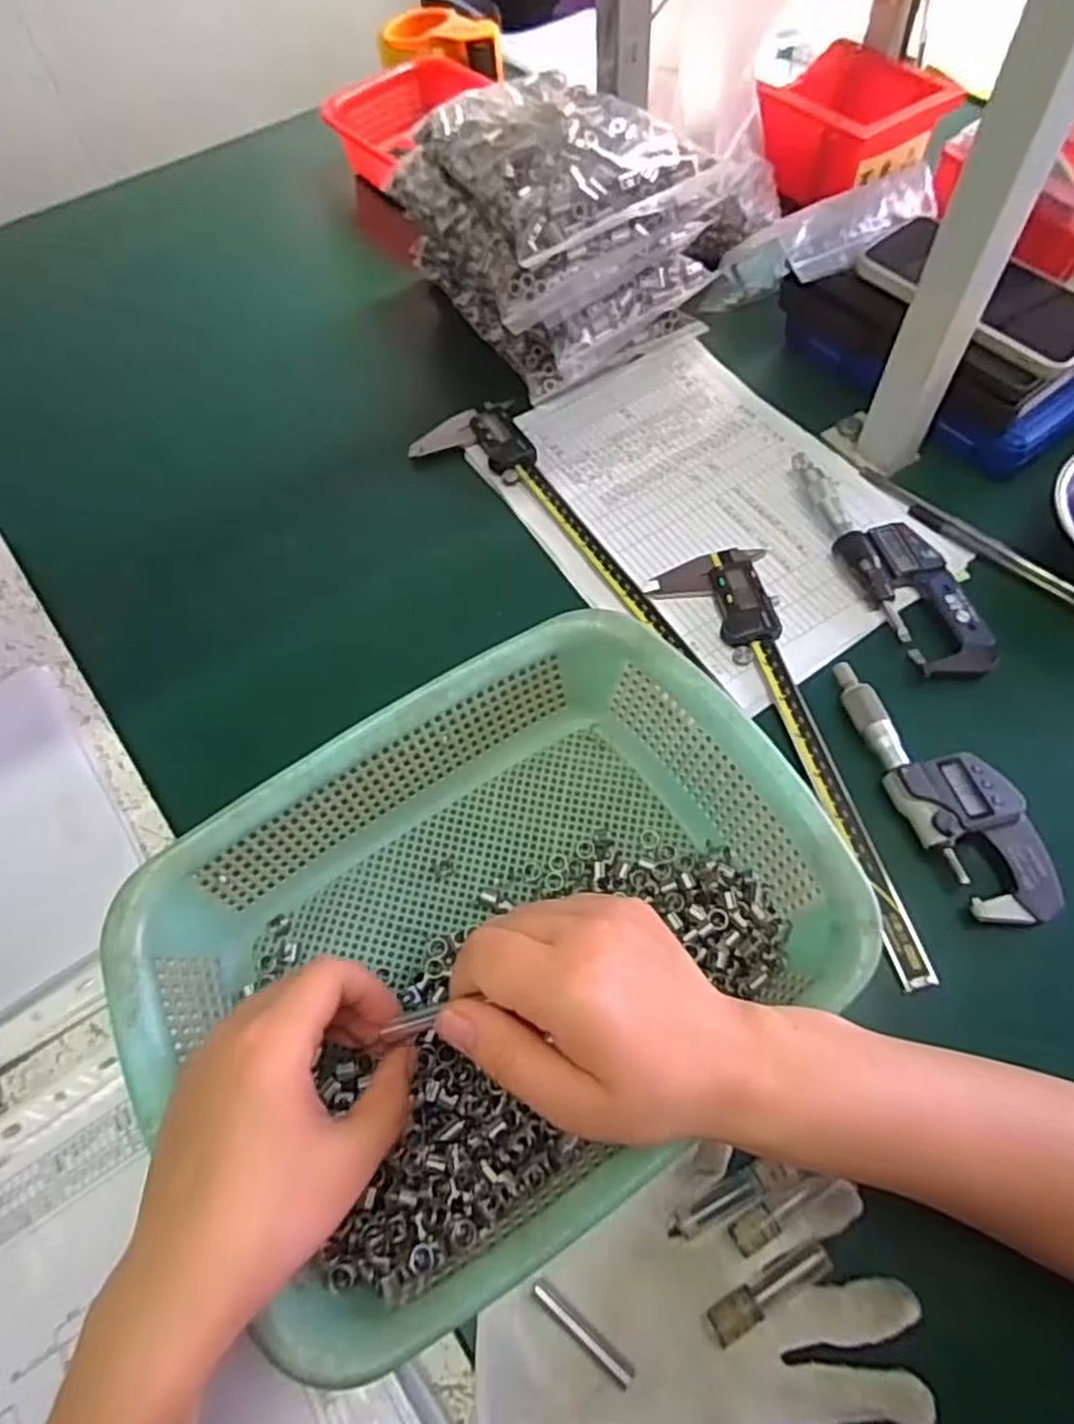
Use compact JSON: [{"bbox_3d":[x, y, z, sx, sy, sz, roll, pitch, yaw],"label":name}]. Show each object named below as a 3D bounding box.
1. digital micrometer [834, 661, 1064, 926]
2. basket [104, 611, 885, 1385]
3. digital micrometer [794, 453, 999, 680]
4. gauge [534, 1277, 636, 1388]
[{"bbox_3d":[0.222,0.038,0.408,0.052,0.027,0.162,-22,62,-8],"label":"digital micrometer"},{"bbox_3d":[-0.016,0.104,0.347,0.288,0.085,0.218,-33,64,-13],"label":"basket"},{"bbox_3d":[0.229,-0.100,0.482,0.054,0.022,0.185,-19,62,-6],"label":"digital micrometer"},{"bbox_3d":[0.019,0.255,0.304,0.048,0.004,0.007,35,69,20],"label":"gauge"}]

